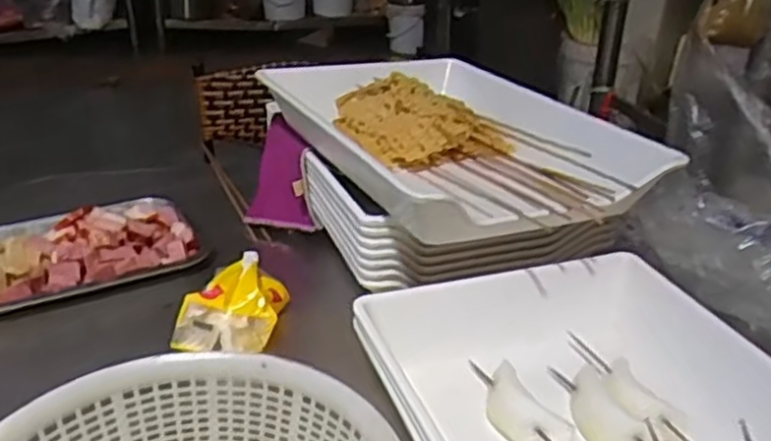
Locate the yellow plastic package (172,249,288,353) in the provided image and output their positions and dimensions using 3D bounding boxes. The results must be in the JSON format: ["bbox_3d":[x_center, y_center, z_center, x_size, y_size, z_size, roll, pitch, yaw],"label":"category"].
[{"bbox_3d":[-0.137,0.074,0.661,0.089,0.050,0.097,2,27,1],"label":"yellow plastic package"}]

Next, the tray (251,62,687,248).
[{"bbox_3d":[0.066,-0.089,0.736,0.283,0.061,0.409,-11,29,-23],"label":"tray"}]

